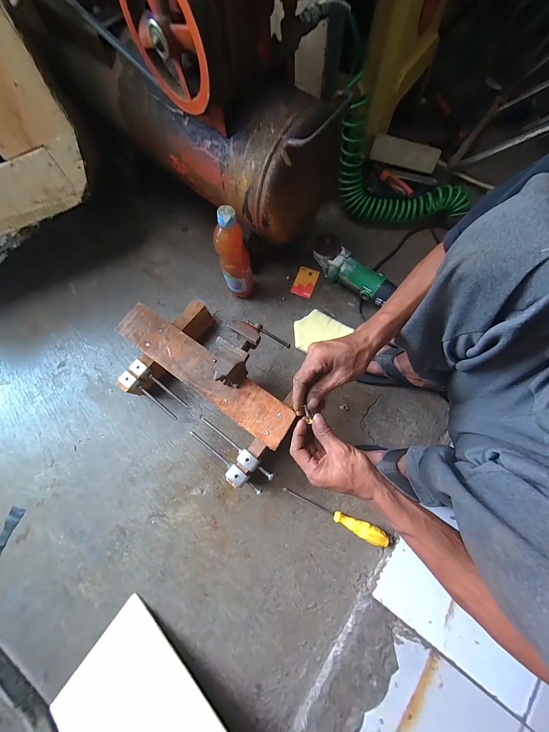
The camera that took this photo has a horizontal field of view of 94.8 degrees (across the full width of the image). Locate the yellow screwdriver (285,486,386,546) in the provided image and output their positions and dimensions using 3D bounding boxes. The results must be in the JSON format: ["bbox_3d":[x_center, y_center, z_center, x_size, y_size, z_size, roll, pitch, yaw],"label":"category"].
[{"bbox_3d":[0.124,0.302,0.520,0.219,0.028,0.030,26,77,7],"label":"yellow screwdriver"}]

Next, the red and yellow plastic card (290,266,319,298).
[{"bbox_3d":[0.082,-0.223,0.668,0.055,0.006,0.083,20,76,6],"label":"red and yellow plastic card"}]

